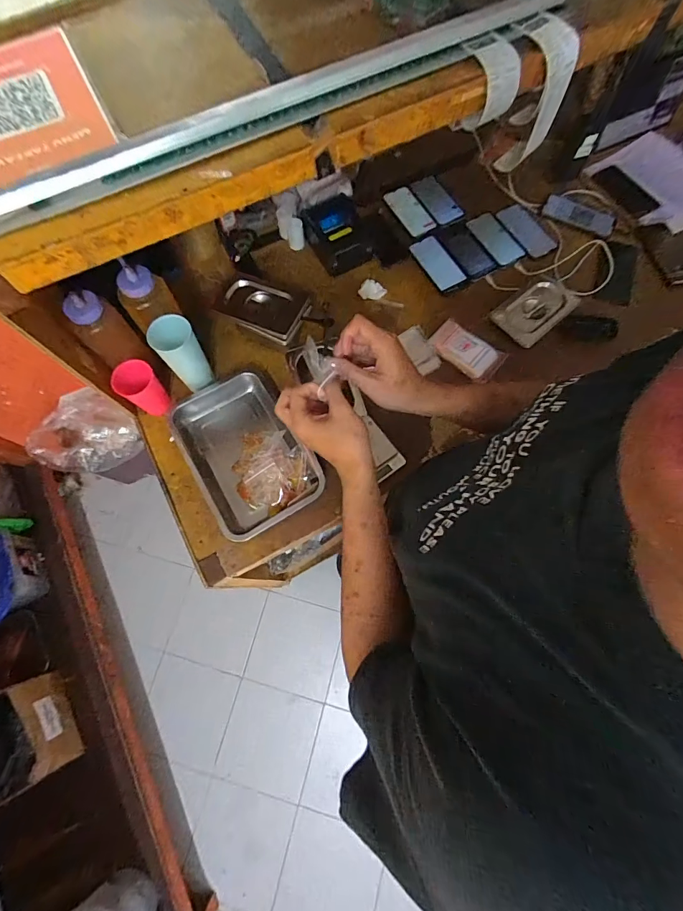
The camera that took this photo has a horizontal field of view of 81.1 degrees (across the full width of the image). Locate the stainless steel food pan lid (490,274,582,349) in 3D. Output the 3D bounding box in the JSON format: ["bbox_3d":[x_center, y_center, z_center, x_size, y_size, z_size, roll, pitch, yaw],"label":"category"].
[{"bbox_3d":[0.426,-0.323,0.877,0.171,0.019,0.111,-40,75,-10],"label":"stainless steel food pan lid"}]

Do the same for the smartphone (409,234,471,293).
[{"bbox_3d":[0.224,-0.448,0.928,0.070,0.008,0.154,-35,82,0],"label":"smartphone"}]

